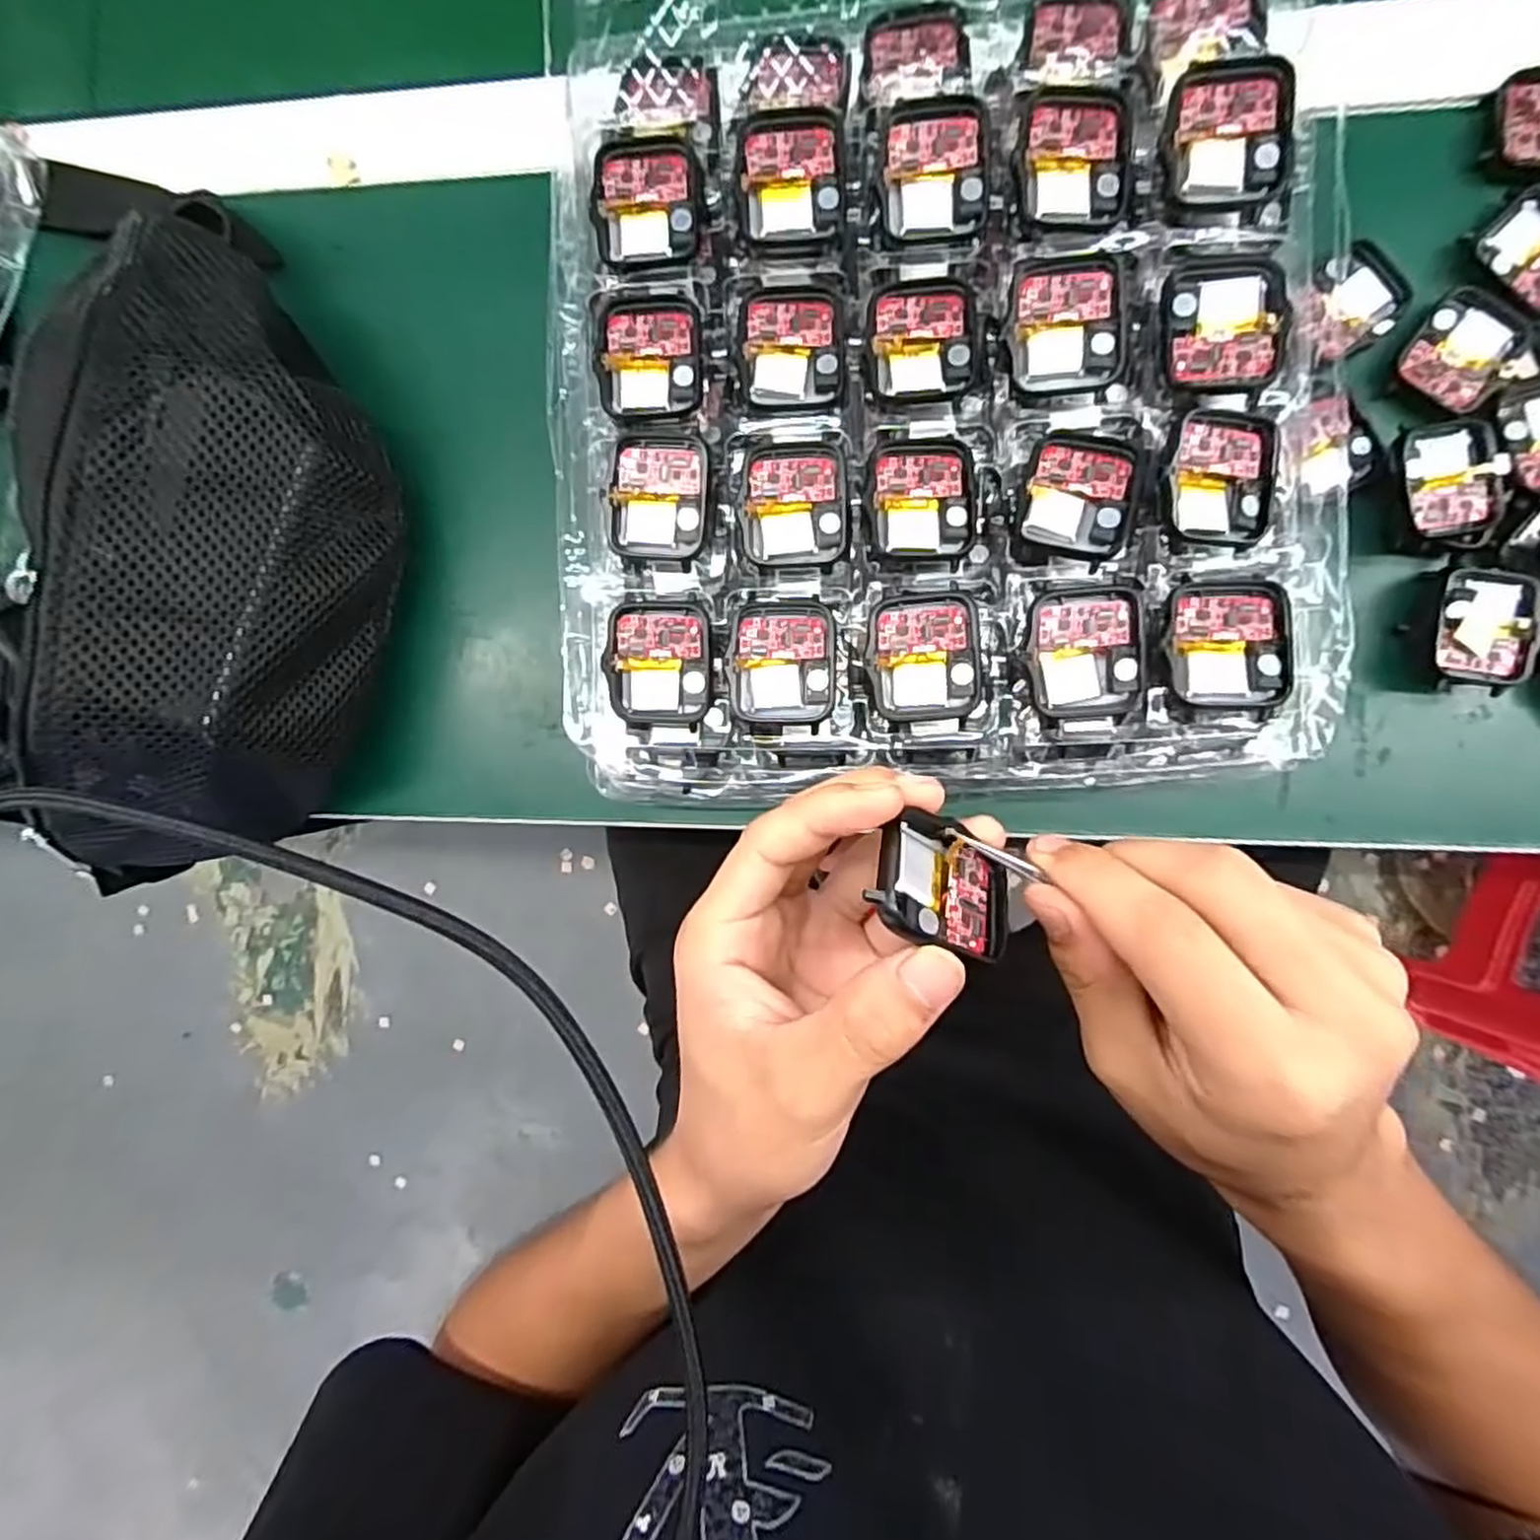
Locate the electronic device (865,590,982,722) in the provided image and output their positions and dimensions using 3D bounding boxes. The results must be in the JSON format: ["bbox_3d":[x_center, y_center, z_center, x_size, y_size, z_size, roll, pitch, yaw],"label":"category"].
[{"bbox_3d":[0.053,-0.039,0.256,0.037,0.009,0.043,-4,91,6],"label":"electronic device"}]

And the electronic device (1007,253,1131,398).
[{"bbox_3d":[0.102,-0.152,0.251,0.037,0.011,0.040,0,91,6],"label":"electronic device"}]

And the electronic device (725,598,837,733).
[{"bbox_3d":[0.005,-0.038,0.261,0.037,0.006,0.044,4,91,6],"label":"electronic device"}]

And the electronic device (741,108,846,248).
[{"bbox_3d":[0.008,-0.209,0.258,0.036,0.009,0.041,-1,91,6],"label":"electronic device"}]

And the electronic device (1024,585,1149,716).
[{"bbox_3d":[0.107,-0.039,0.249,0.037,0.010,0.041,-4,91,6],"label":"electronic device"}]

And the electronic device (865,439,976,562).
[{"bbox_3d":[0.053,-0.095,0.259,0.037,0.004,0.041,-1,91,6],"label":"electronic device"}]

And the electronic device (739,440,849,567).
[{"bbox_3d":[0.009,-0.095,0.263,0.037,0.005,0.043,1,91,6],"label":"electronic device"}]

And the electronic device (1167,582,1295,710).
[{"bbox_3d":[0.151,-0.042,0.241,0.036,0.010,0.041,4,91,6],"label":"electronic device"}]

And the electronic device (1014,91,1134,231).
[{"bbox_3d":[0.103,-0.208,0.249,0.038,0.010,0.039,3,91,6],"label":"electronic device"}]

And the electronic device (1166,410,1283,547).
[{"bbox_3d":[0.152,-0.099,0.248,0.038,0.012,0.042,6,92,6],"label":"electronic device"}]

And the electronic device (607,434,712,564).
[{"bbox_3d":[-0.040,-0.098,0.265,0.035,0.009,0.041,4,91,6],"label":"electronic device"}]

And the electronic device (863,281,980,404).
[{"bbox_3d":[0.053,-0.151,0.258,0.037,0.004,0.041,0,91,6],"label":"electronic device"}]

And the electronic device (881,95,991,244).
[{"bbox_3d":[0.057,-0.208,0.255,0.036,0.011,0.040,2,92,3],"label":"electronic device"}]

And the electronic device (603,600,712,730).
[{"bbox_3d":[-0.040,-0.038,0.268,0.037,0.012,0.044,1,91,6],"label":"electronic device"}]

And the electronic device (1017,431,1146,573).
[{"bbox_3d":[0.107,-0.095,0.252,0.035,0.012,0.045,16,93,6],"label":"electronic device"}]

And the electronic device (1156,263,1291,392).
[{"bbox_3d":[0.149,-0.146,0.243,0.038,0.007,0.039,2,91,6],"label":"electronic device"}]

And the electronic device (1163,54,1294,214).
[{"bbox_3d":[0.149,-0.208,0.240,0.037,0.010,0.040,-4,90,6],"label":"electronic device"}]

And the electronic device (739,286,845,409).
[{"bbox_3d":[0.008,-0.152,0.264,0.036,0.005,0.041,-2,91,6],"label":"electronic device"}]

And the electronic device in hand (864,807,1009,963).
[{"bbox_3d":[0.048,0.032,0.203,0.045,0.005,0.037,30,54,-20],"label":"electronic device in hand"}]

